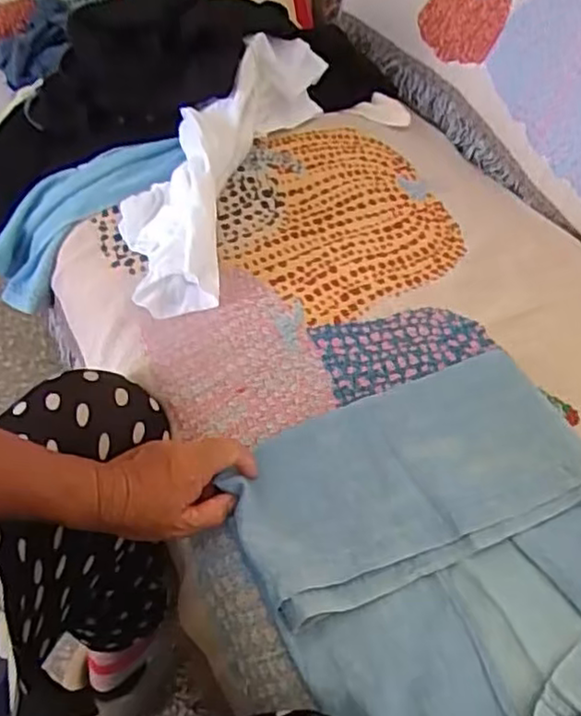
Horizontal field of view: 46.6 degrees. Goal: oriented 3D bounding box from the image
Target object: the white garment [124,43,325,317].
[{"bbox_3d":[-0.087,-0.243,0.796,0.133,0.088,0.469,13,50,10],"label":"white garment"}]

